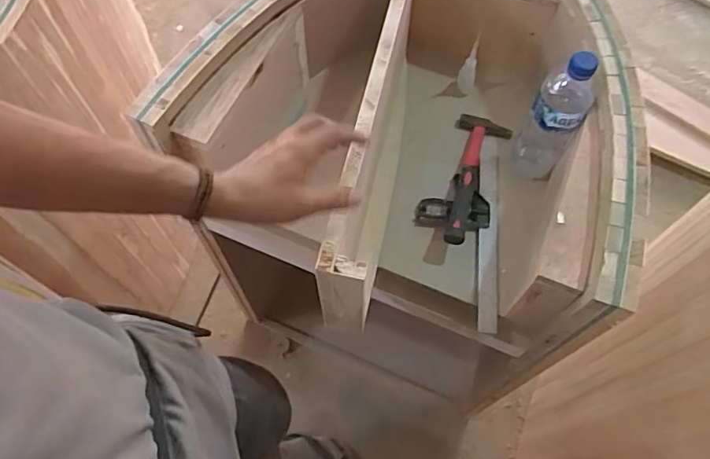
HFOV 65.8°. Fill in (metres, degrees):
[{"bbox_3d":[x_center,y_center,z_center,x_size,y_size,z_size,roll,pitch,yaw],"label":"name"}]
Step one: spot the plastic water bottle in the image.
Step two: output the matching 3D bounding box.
[{"bbox_3d":[0.268,-0.148,0.735,0.064,0.243,0.067,30,68,13],"label":"plastic water bottle"}]

